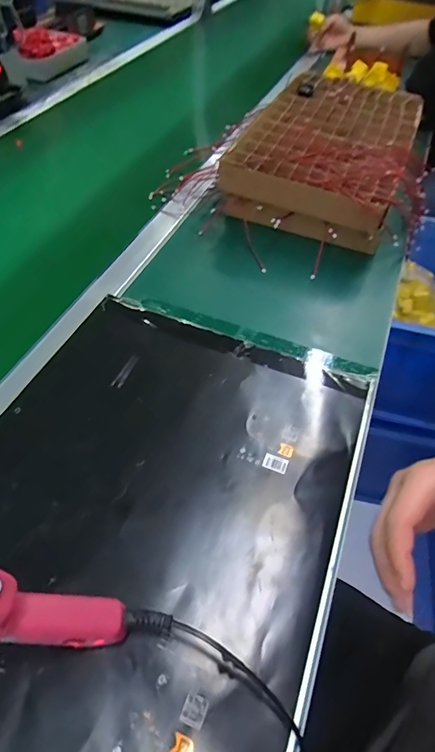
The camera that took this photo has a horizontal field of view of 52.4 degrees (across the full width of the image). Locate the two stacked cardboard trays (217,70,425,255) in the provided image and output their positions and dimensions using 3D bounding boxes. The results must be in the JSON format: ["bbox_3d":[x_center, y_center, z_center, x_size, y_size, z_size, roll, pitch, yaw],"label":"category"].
[{"bbox_3d":[0.207,-0.392,0.779,0.277,0.090,0.438,19,53,12],"label":"two stacked cardboard trays"}]

